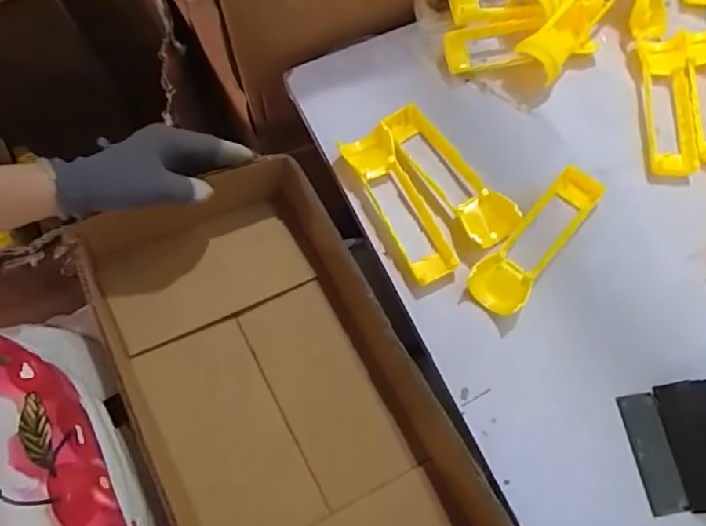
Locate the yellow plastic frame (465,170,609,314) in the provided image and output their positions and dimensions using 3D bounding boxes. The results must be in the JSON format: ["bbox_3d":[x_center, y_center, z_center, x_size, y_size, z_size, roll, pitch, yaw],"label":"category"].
[{"bbox_3d":[0.171,-0.021,0.493,0.051,0.023,0.164,42,74,14],"label":"yellow plastic frame"}]

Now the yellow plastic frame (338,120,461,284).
[{"bbox_3d":[0.041,-0.055,0.508,0.048,0.019,0.160,-21,71,-9],"label":"yellow plastic frame"}]

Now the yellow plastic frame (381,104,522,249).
[{"bbox_3d":[0.090,-0.086,0.519,0.055,0.024,0.162,-39,75,-14],"label":"yellow plastic frame"}]

